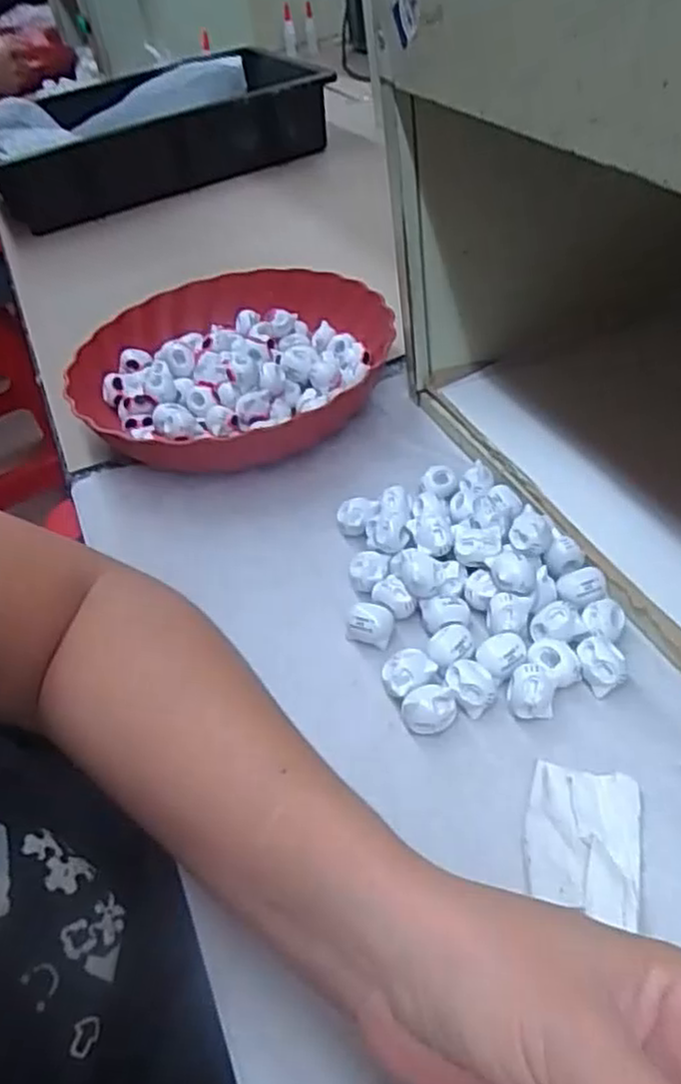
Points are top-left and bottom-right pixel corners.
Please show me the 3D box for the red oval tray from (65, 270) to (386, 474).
[{"bbox_3d":[-0.087,-0.134,0.578,0.237,0.054,0.229,-1,41,7],"label":"red oval tray"}]

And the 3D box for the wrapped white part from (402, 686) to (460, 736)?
[{"bbox_3d":[0.043,0.082,0.363,0.025,0.021,0.016,4,41,12],"label":"wrapped white part"}]

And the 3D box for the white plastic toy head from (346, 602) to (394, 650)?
[{"bbox_3d":[0.017,0.044,0.408,0.024,0.018,0.020,16,45,24],"label":"white plastic toy head"}]

